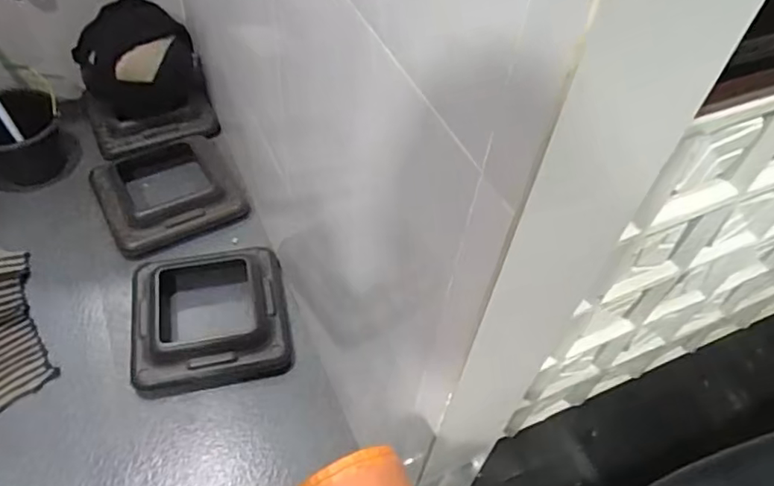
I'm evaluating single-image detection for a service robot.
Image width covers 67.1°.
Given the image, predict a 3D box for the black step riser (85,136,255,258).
[{"bbox_3d":[-0.649,-0.164,1.741,0.391,0.067,0.387,-21,56,-21],"label":"black step riser"}]

